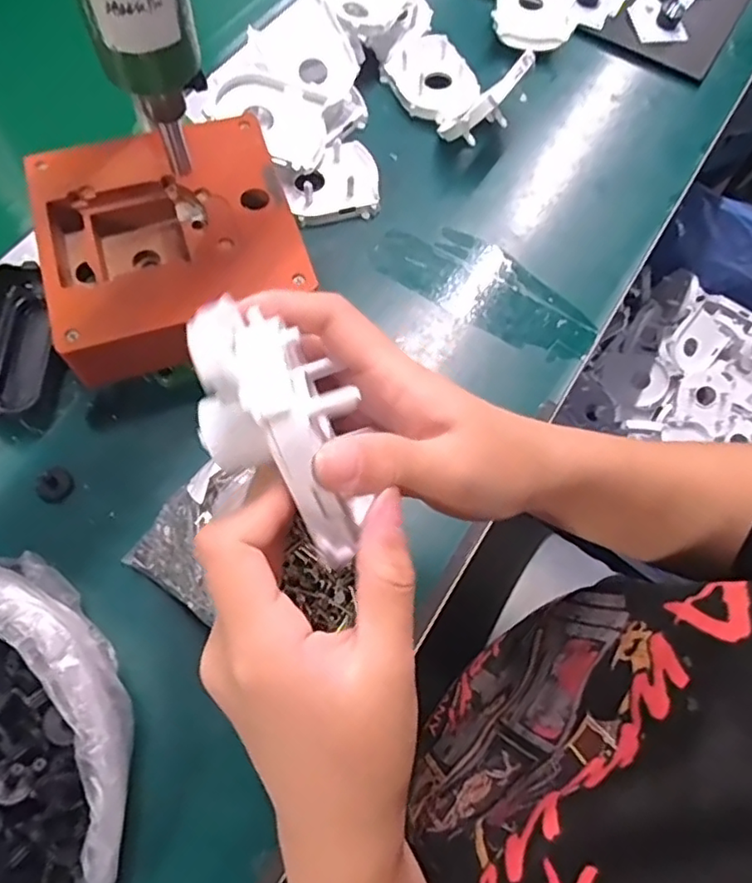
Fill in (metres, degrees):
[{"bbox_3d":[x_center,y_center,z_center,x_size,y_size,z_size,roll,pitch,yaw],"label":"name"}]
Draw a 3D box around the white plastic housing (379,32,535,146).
[{"bbox_3d":[0.060,-0.295,0.504,0.075,0.058,0.127,-40,75,-17],"label":"white plastic housing"}]

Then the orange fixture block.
[{"bbox_3d":[-0.127,-0.128,0.384,0.152,0.044,0.154,-19,70,-11],"label":"orange fixture block"}]

